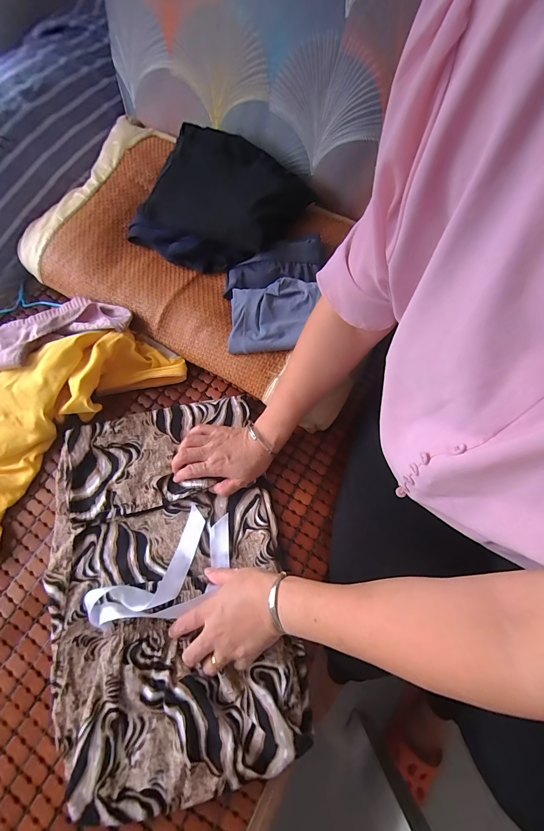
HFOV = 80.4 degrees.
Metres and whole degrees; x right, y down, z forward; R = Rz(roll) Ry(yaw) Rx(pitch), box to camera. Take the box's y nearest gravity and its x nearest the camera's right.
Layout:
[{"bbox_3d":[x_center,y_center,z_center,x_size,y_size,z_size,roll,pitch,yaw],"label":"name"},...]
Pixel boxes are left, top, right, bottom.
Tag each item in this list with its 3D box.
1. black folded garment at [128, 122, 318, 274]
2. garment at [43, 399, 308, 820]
[{"bbox_3d":[-0.089,-0.352,0.527,0.235,0.082,0.242,40,72,17],"label":"black folded garment"},{"bbox_3d":[-0.134,0.189,0.413,0.284,0.039,0.439,-10,66,-7],"label":"garment"}]

